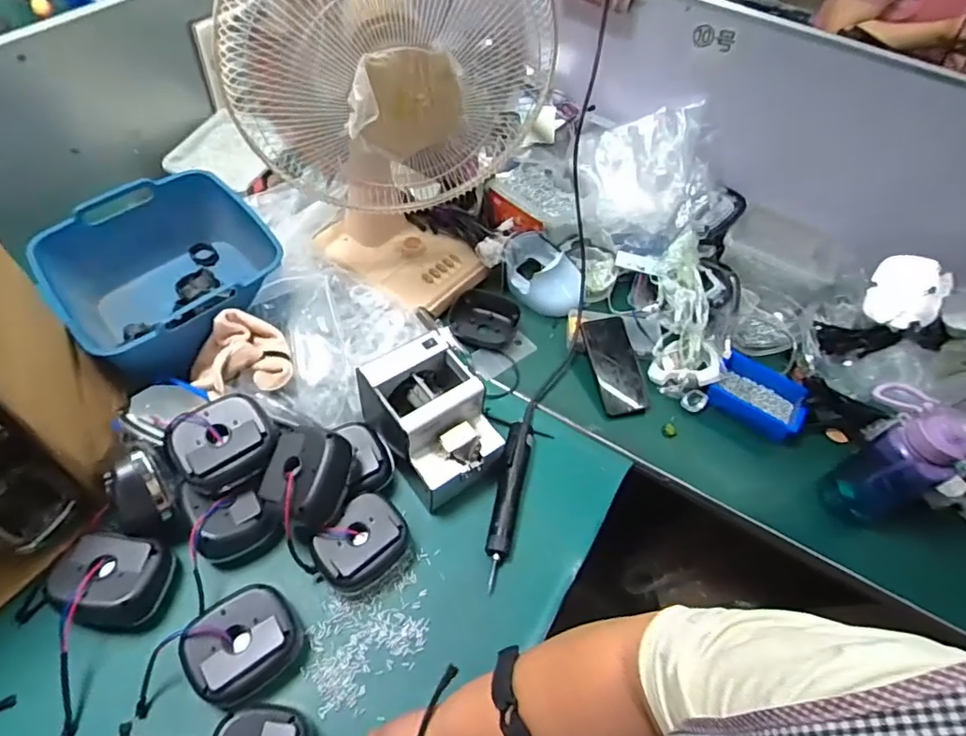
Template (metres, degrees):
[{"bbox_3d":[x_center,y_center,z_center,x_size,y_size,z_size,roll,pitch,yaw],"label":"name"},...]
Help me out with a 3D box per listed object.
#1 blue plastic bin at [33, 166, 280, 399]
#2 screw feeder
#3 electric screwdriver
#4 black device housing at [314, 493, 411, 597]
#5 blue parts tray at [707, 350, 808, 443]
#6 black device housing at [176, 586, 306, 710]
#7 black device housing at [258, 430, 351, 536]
[{"bbox_3d":[-0.484,-0.140,0.855,0.295,0.136,0.309,-32,63,-25],"label":"blue plastic bin"},{"bbox_3d":[-0.073,0.073,0.766,0.138,0.138,0.190,-32,63,-25],"label":"screw feeder"},{"bbox_3d":[0.034,0.181,0.765,0.043,0.041,0.237,11,54,3],"label":"electric screwdriver"},{"bbox_3d":[-0.153,0.228,0.696,0.083,0.076,0.107,38,60,20],"label":"black device housing"},{"bbox_3d":[0.452,0.049,0.901,0.156,0.046,0.105,38,60,20],"label":"blue parts tray"},{"bbox_3d":[-0.268,0.311,0.622,0.114,0.071,0.095,-36,65,-27],"label":"black device housing"},{"bbox_3d":[-0.218,0.135,0.673,0.092,0.057,0.117,12,71,27],"label":"black device housing"}]

